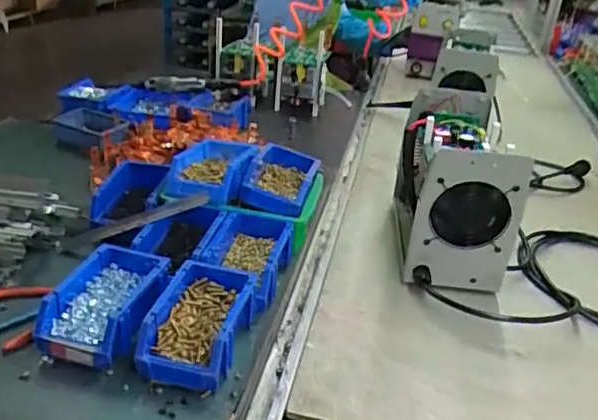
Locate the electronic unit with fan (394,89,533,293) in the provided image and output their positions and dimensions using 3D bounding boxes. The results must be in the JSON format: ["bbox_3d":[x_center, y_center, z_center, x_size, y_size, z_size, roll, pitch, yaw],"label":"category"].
[{"bbox_3d":[0.251,-0.043,0.963,0.150,0.222,0.276,7,30,1],"label":"electronic unit with fan"}]

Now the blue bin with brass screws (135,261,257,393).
[{"bbox_3d":[-0.123,0.140,0.724,0.104,0.070,0.167,10,30,6],"label":"blue bin with brass screws"}]

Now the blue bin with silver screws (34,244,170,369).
[{"bbox_3d":[-0.247,0.117,0.738,0.120,0.063,0.168,12,30,10],"label":"blue bin with silver screws"}]

